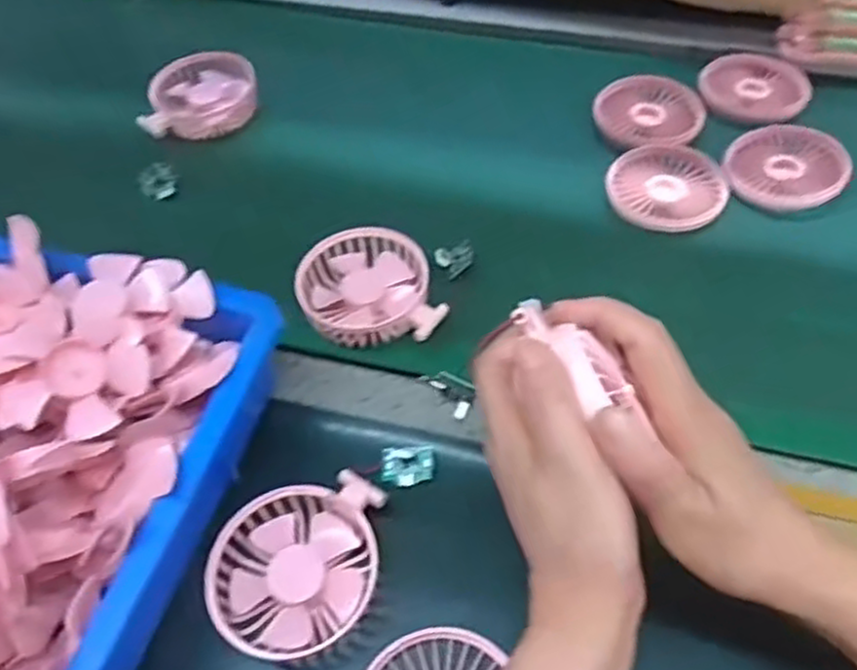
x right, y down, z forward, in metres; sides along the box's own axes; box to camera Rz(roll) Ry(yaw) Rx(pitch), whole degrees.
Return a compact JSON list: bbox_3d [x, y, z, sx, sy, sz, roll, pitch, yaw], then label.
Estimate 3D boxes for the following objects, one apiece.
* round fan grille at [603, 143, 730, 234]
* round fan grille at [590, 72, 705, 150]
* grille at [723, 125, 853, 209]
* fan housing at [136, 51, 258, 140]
[{"bbox_3d":[0.185,-0.117,0.584,0.089,0.010,0.086,-2,54,3],"label":"round fan grille"},{"bbox_3d":[0.190,-0.192,0.640,0.091,0.015,0.091,-2,54,3],"label":"round fan grille"},{"bbox_3d":[0.280,-0.133,0.588,0.086,0.015,0.086,-2,54,3],"label":"grille"},{"bbox_3d":[-0.202,-0.213,0.665,0.097,0.038,0.081,-13,54,-5],"label":"fan housing"}]

